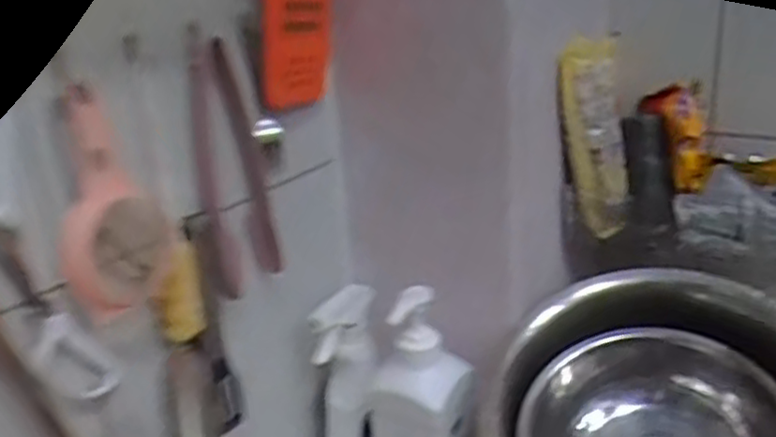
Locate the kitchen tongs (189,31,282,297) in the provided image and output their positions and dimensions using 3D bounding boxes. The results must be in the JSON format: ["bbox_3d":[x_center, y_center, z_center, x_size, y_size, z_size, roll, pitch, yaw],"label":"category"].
[{"bbox_3d":[-0.127,-0.042,0.573,0.052,0.204,0.047,-7,22,-7],"label":"kitchen tongs"}]

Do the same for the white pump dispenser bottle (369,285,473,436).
[{"bbox_3d":[0.032,0.204,0.671,0.090,0.269,0.052,15,29,40],"label":"white pump dispenser bottle"}]

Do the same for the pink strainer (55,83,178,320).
[{"bbox_3d":[-0.194,-0.012,0.493,0.026,0.151,0.078,9,25,30],"label":"pink strainer"}]

